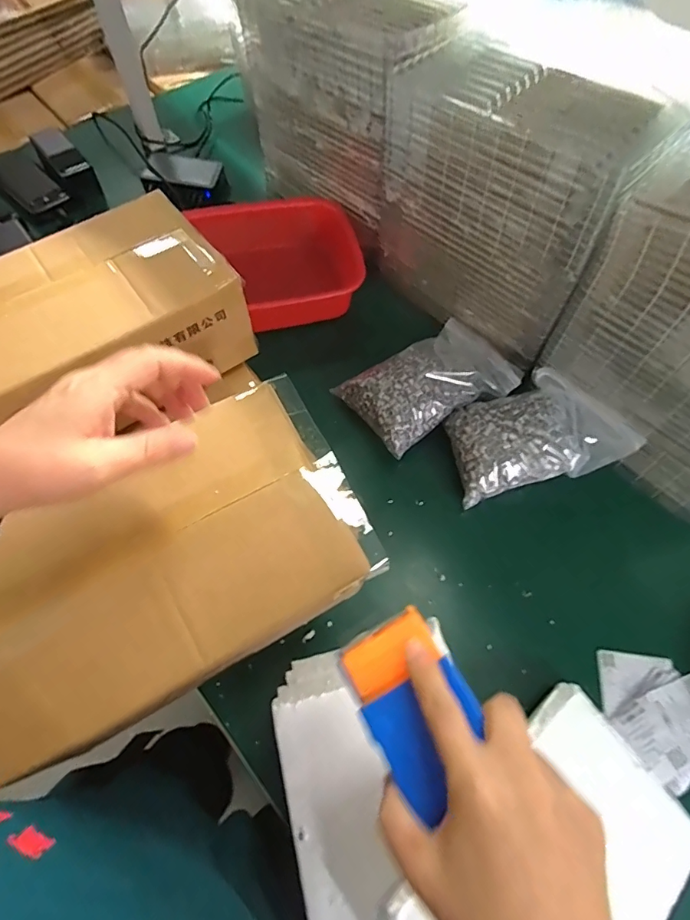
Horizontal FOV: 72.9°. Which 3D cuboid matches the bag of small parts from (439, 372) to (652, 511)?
[{"bbox_3d":[0.228,-0.029,0.585,0.201,0.079,0.130,-12,63,-8],"label":"bag of small parts"}]

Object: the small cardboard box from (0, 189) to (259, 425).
[{"bbox_3d":[-0.250,-0.141,0.460,0.258,0.106,0.181,-32,67,-18],"label":"small cardboard box"}]

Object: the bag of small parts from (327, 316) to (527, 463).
[{"bbox_3d":[0.115,-0.108,0.617,0.218,0.051,0.136,-30,66,-17],"label":"bag of small parts"}]

